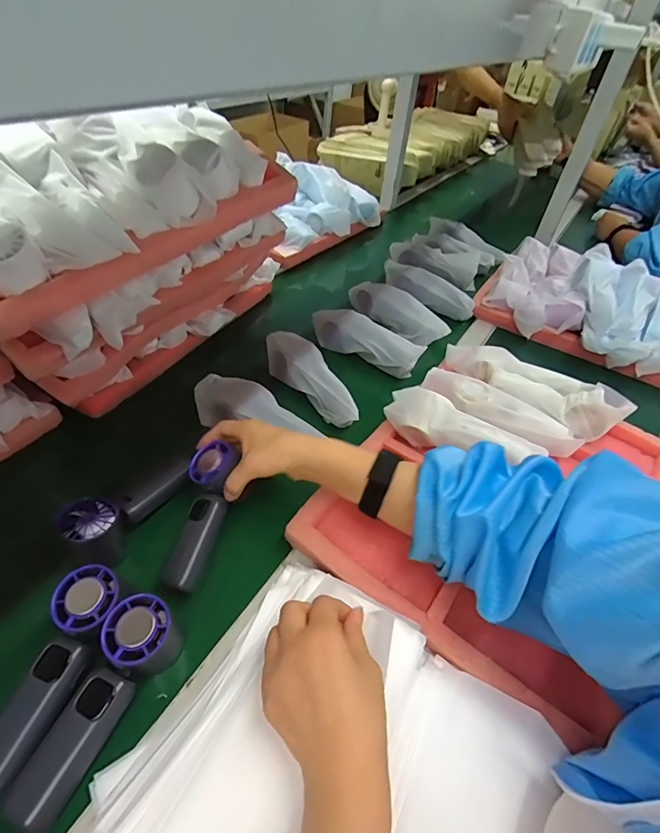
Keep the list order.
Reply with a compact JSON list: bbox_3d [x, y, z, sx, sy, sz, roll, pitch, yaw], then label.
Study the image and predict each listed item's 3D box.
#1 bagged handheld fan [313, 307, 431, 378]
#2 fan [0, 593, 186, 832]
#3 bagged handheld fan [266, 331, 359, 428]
[{"bbox_3d":[0.060,-0.125,0.689,0.182,0.058,0.047,28,48,20],"label":"bagged handheld fan"},{"bbox_3d":[-0.180,0.230,0.346,0.047,0.080,0.149,22,58,14],"label":"fan"},{"bbox_3d":[-0.029,-0.058,0.614,0.059,0.050,0.200,-24,52,-28],"label":"bagged handheld fan"}]

